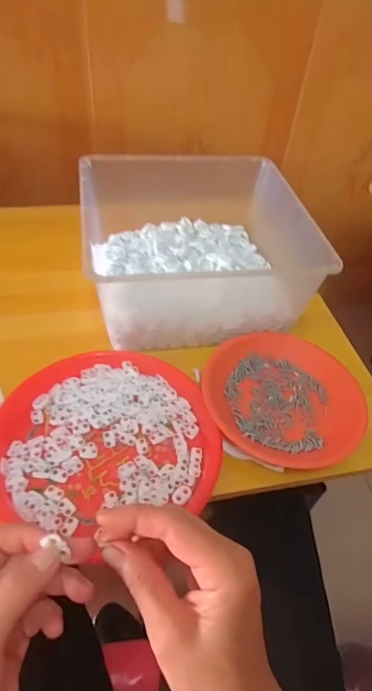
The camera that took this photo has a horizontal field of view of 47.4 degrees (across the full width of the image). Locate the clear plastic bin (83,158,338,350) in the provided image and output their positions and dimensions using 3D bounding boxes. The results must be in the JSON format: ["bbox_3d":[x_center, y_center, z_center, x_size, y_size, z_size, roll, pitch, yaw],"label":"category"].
[{"bbox_3d":[0.009,-0.144,0.620,0.299,0.133,0.277,-6,49,-10],"label":"clear plastic bin"}]

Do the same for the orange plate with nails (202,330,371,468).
[{"bbox_3d":[0.120,0.058,0.525,0.193,0.026,0.177,3,48,-3],"label":"orange plate with nails"}]

